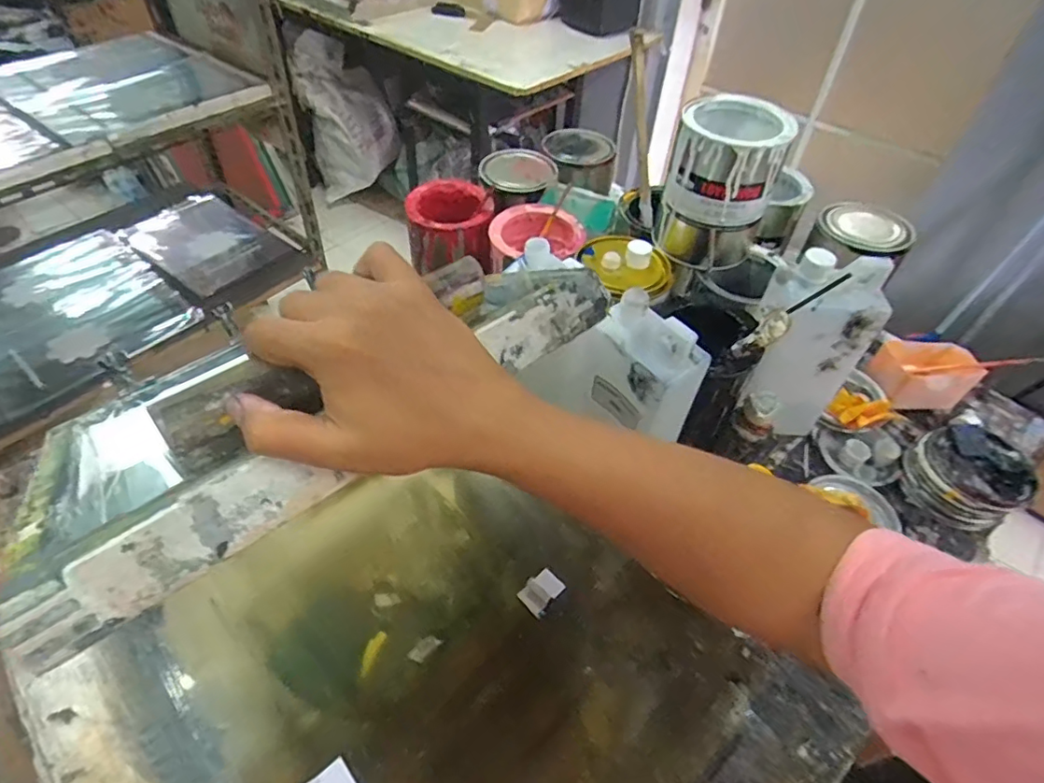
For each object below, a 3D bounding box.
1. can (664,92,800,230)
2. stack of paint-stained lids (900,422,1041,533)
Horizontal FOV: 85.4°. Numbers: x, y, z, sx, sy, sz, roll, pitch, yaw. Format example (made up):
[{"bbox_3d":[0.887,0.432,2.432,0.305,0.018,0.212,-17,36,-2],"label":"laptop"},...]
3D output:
[{"bbox_3d":[0.208,-0.232,0.572,0.100,0.091,0.100,24,52,17],"label":"can"},{"bbox_3d":[0.484,0.090,0.613,0.120,0.043,0.103,-16,52,-17],"label":"stack of paint-stained lids"}]

